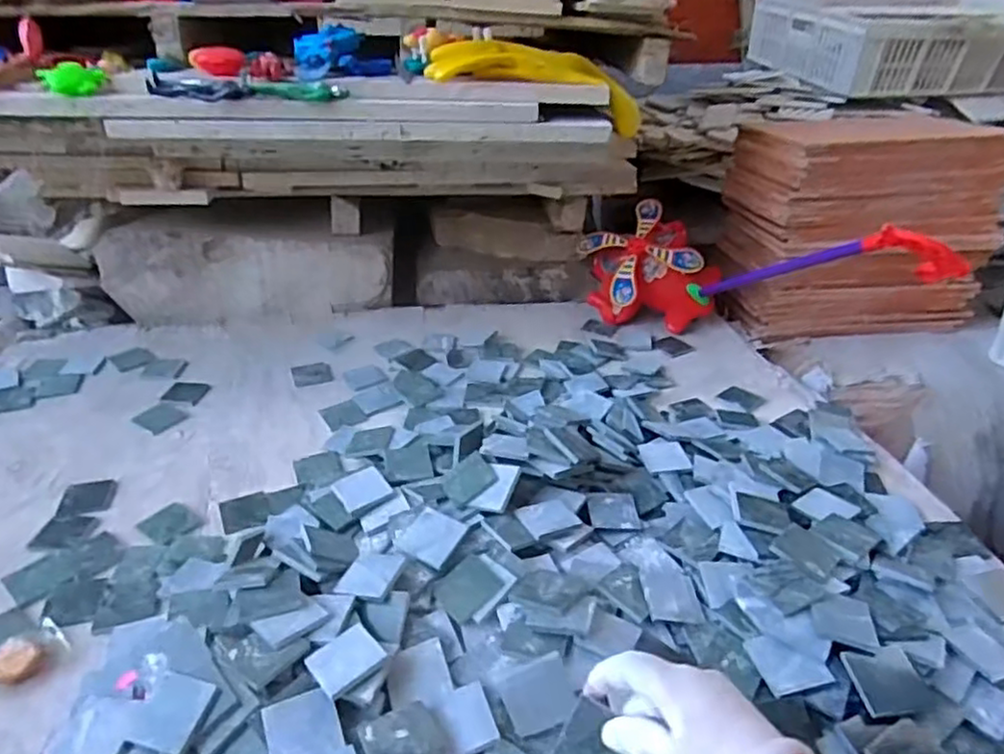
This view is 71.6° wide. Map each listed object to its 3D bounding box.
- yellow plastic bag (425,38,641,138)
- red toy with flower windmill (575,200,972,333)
[{"bbox_3d":[0.048,-0.388,0.907,0.287,0.072,0.107,12,31,-8],"label":"yellow plastic bag"},{"bbox_3d":[0.329,-0.160,0.960,0.169,0.202,0.609,-14,10,-21],"label":"red toy with flower windmill"}]

